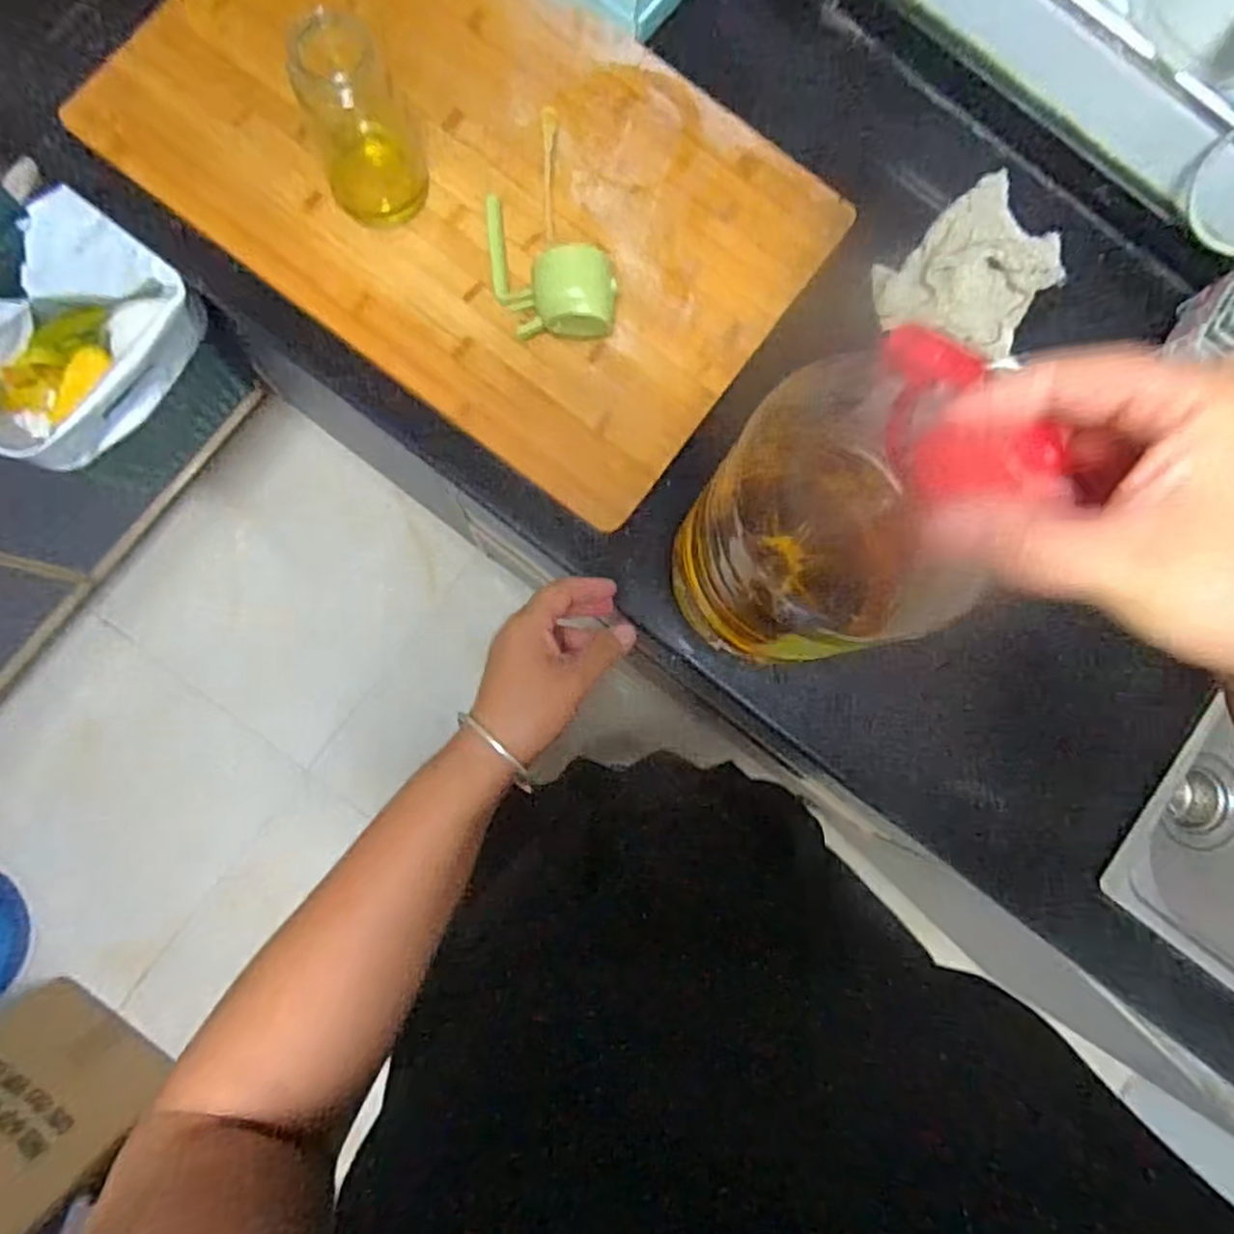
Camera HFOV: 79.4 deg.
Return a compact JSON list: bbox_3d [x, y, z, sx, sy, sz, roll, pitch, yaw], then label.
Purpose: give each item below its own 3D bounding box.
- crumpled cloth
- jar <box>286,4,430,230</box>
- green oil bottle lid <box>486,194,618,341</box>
[{"bbox_3d":[0.317,-0.296,0.647,0.173,0.029,0.129,-39,89,-7],"label":"crumpled cloth"},{"bbox_3d":[-0.188,-0.361,0.545,0.075,0.142,0.060,-19,87,-7],"label":"jar"},{"bbox_3d":[-0.052,-0.278,0.582,0.095,0.061,0.127,-4,85,-5],"label":"green oil bottle lid"}]

